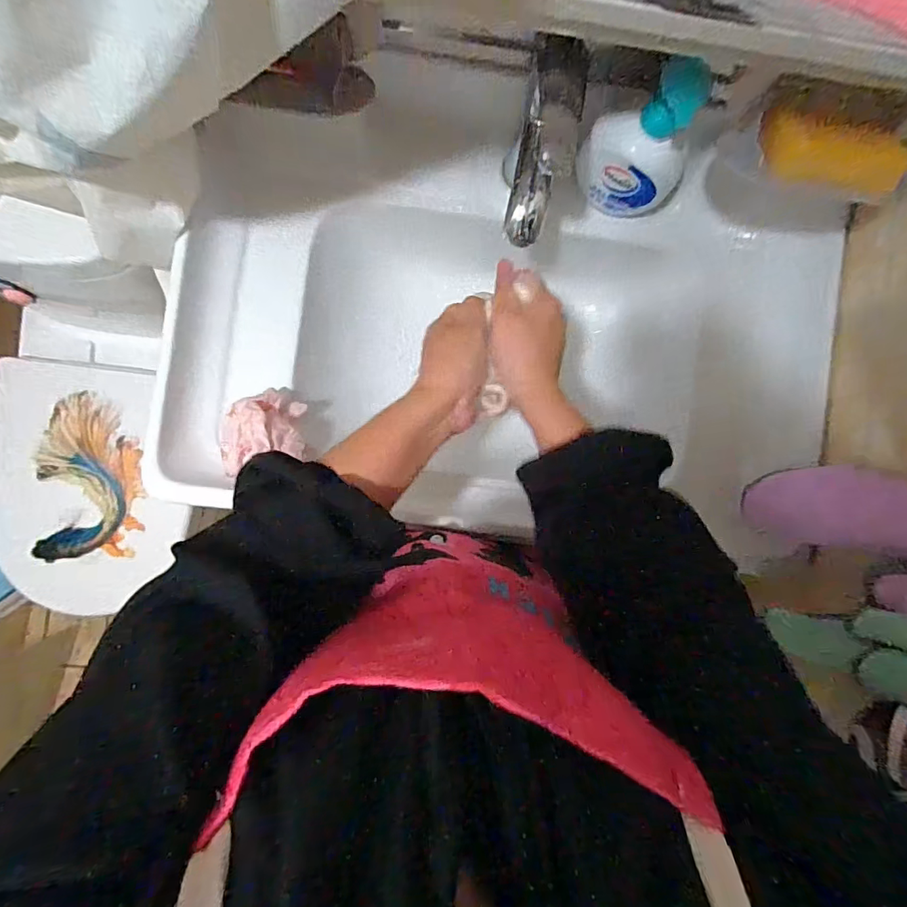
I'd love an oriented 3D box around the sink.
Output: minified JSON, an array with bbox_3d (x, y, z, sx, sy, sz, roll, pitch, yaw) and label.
[{"bbox_3d":[0.058,-0.153,0.579,0.687,0.197,0.459,6,89,-3],"label":"sink"}]

